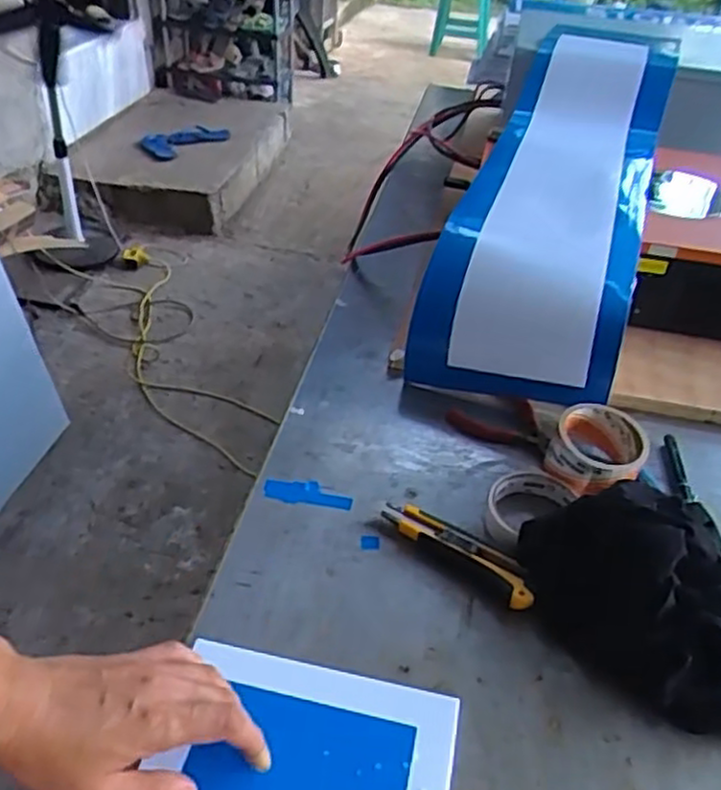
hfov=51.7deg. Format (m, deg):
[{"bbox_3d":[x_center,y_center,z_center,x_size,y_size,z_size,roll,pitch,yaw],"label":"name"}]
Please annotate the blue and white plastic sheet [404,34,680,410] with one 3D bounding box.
[{"bbox_3d":[0.275,-0.306,1.031,0.228,0.064,0.799,9,50,21],"label":"blue and white plastic sheet"}]

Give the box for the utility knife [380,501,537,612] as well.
[{"bbox_3d":[0.082,0.133,0.636,0.148,0.022,0.029,29,44,29],"label":"utility knife"}]

